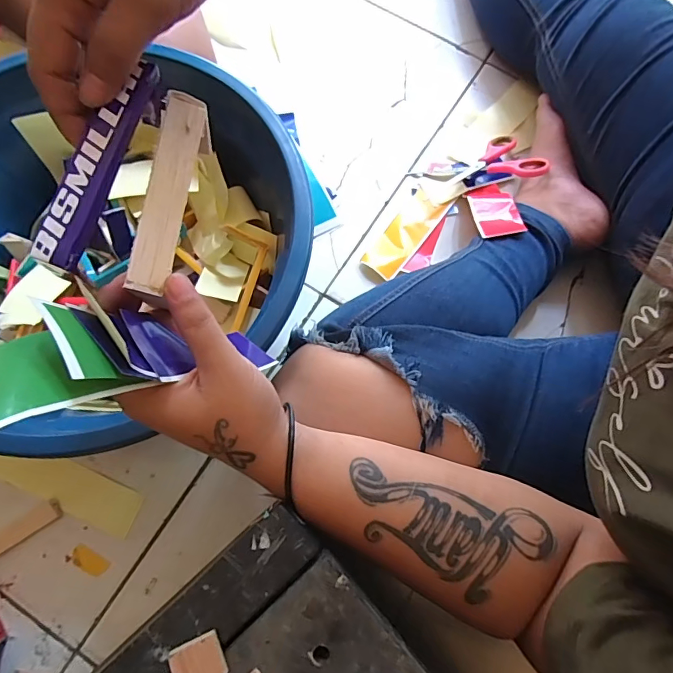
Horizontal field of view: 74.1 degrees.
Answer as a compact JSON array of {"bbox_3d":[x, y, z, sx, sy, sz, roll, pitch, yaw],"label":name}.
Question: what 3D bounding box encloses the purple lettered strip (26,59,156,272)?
[{"bbox_3d":[-0.109,-0.080,0.204,0.022,0.005,0.103,20,81,4],"label":"purple lettered strip"}]

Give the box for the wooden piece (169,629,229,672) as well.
[{"bbox_3d":[-0.067,0.158,0.216,0.024,0.004,0.021,-25,76,-9],"label":"wooden piece"}]

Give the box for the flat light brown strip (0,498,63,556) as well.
[{"bbox_3d":[-0.306,0.187,0.414,0.102,0.008,0.022,-31,77,-10],"label":"flat light brown strip"}]

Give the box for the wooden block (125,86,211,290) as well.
[{"bbox_3d":[-0.084,-0.072,0.225,0.021,0.011,0.102,10,82,1],"label":"wooden block"}]

